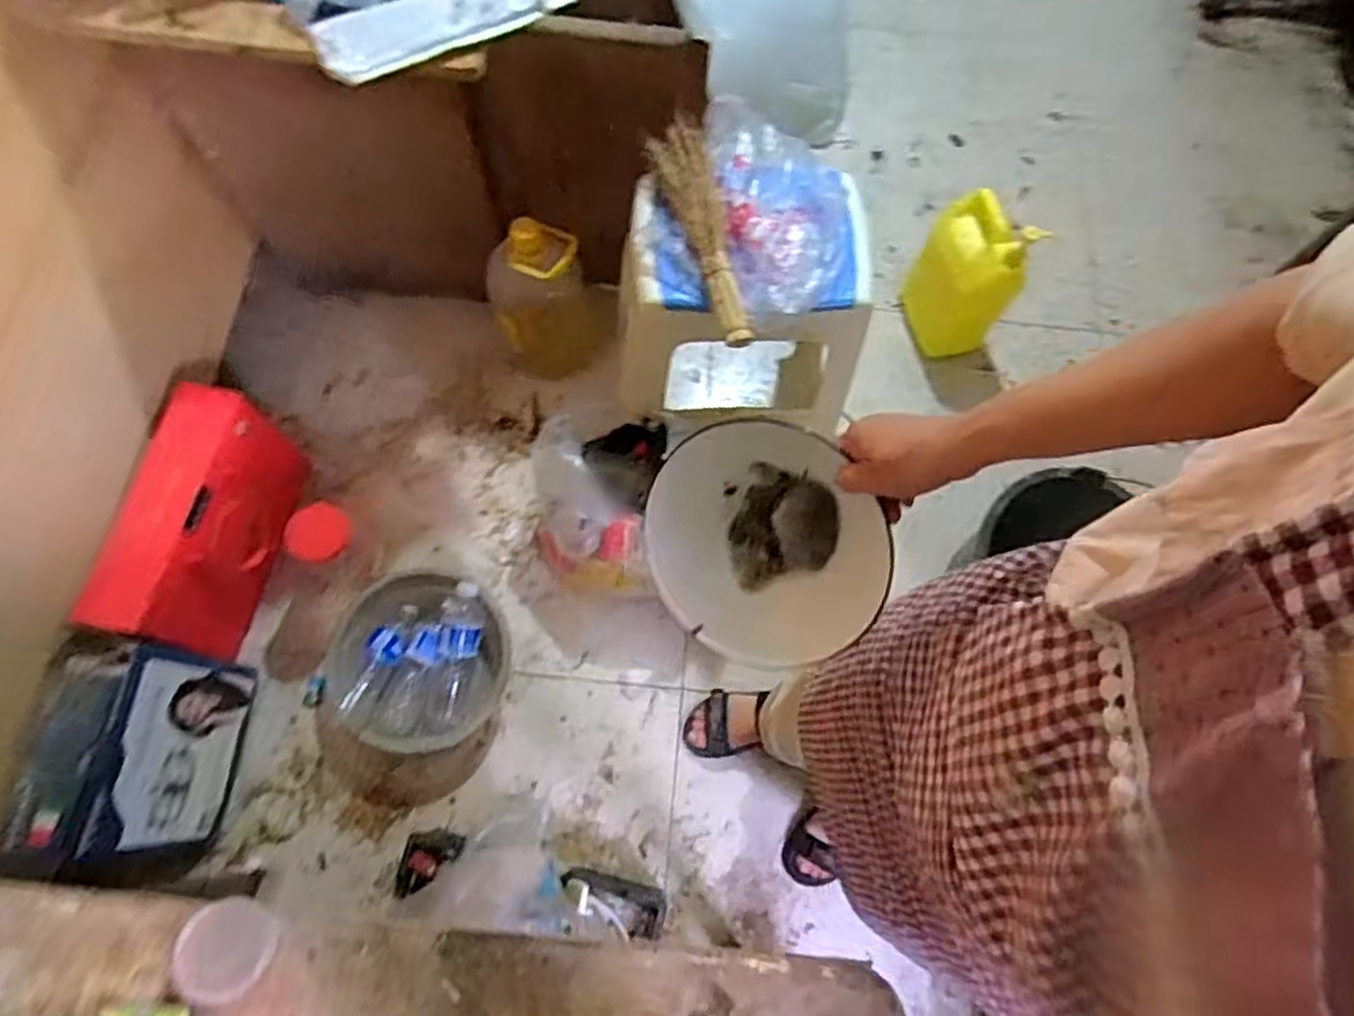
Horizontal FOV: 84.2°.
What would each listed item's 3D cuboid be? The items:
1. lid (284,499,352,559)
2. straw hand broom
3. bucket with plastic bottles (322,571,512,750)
[{"bbox_3d":[-0.546,0.037,1.138,0.091,0.017,0.083,-3,101,-17],"label":"lid"},{"bbox_3d":[0.025,-0.378,1.024,0.084,0.051,0.335,-10,72,-6],"label":"straw hand broom"},{"bbox_3d":[-0.427,0.247,1.231,0.267,0.119,0.283,1,71,-2],"label":"bucket with plastic bottles"}]

